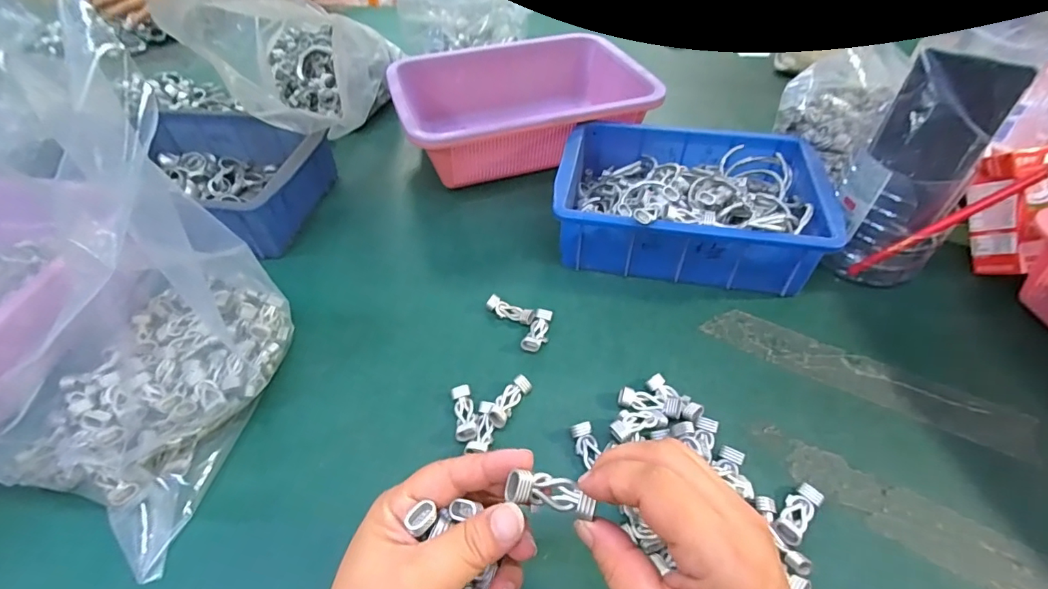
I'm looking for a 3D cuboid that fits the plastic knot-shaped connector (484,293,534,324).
[{"bbox_3d":[-0.012,0.014,0.422,0.044,0.012,0.016,16,49,17],"label":"plastic knot-shaped connector"}]

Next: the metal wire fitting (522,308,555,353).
[{"bbox_3d":[0.013,0.031,0.407,0.017,0.009,0.044,14,48,15],"label":"metal wire fitting"}]

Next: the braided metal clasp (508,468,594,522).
[{"bbox_3d":[0.012,0.093,0.221,0.041,0.011,0.015,20,44,-15],"label":"braided metal clasp"}]

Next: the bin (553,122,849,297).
[{"bbox_3d":[0.161,-0.093,0.474,0.236,0.079,0.173,5,47,7],"label":"bin"}]

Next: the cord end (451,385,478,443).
[{"bbox_3d":[-0.044,0.089,0.350,0.015,0.011,0.043,-9,47,-6],"label":"cord end"}]

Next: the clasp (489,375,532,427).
[{"bbox_3d":[-0.011,0.080,0.354,0.014,0.016,0.044,23,51,22],"label":"clasp"}]

